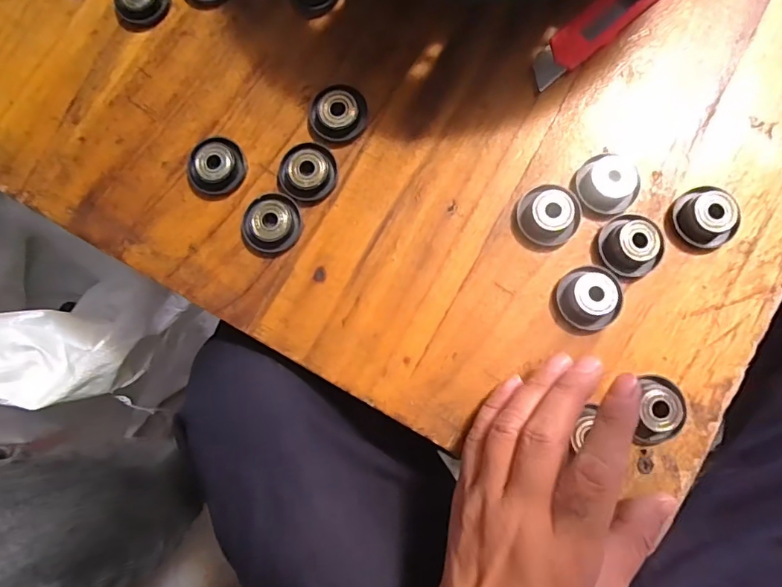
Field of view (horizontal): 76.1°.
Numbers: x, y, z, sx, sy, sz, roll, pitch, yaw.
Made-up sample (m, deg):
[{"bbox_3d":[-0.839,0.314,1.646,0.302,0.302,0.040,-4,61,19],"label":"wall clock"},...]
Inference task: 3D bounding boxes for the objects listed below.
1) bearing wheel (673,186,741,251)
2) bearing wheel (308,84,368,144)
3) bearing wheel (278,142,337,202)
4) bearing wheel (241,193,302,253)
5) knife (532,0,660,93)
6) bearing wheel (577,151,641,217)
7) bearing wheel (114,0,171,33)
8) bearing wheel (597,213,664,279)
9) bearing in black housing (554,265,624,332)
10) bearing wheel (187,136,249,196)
[{"bbox_3d":[0.165,-0.039,0.260,0.030,0.014,0.031,0,83,3],"label":"bearing wheel"},{"bbox_3d":[-0.030,-0.101,0.281,0.030,0.011,0.031,0,83,3],"label":"bearing wheel"},{"bbox_3d":[-0.047,-0.069,0.279,0.032,0.008,0.033,0,83,3],"label":"bearing wheel"},{"bbox_3d":[-0.066,-0.039,0.276,0.032,0.008,0.032,0,83,3],"label":"bearing wheel"},{"bbox_3d":[0.140,-0.168,0.277,0.152,0.015,0.025,-37,82,-2],"label":"knife"},{"bbox_3d":[0.114,-0.057,0.265,0.029,0.014,0.032,-20,82,1],"label":"bearing wheel"},{"bbox_3d":[-0.148,-0.175,0.298,0.027,0.011,0.034,26,85,6],"label":"bearing wheel"},{"bbox_3d":[0.125,-0.025,0.259,0.030,0.015,0.032,0,83,3],"label":"bearing wheel"},{"bbox_3d":[0.103,0.002,0.257,0.031,0.016,0.032,-12,82,2],"label":"bearing in black housing"},{"bbox_3d":[-0.099,-0.072,0.281,0.031,0.010,0.033,0,83,3],"label":"bearing wheel"}]

